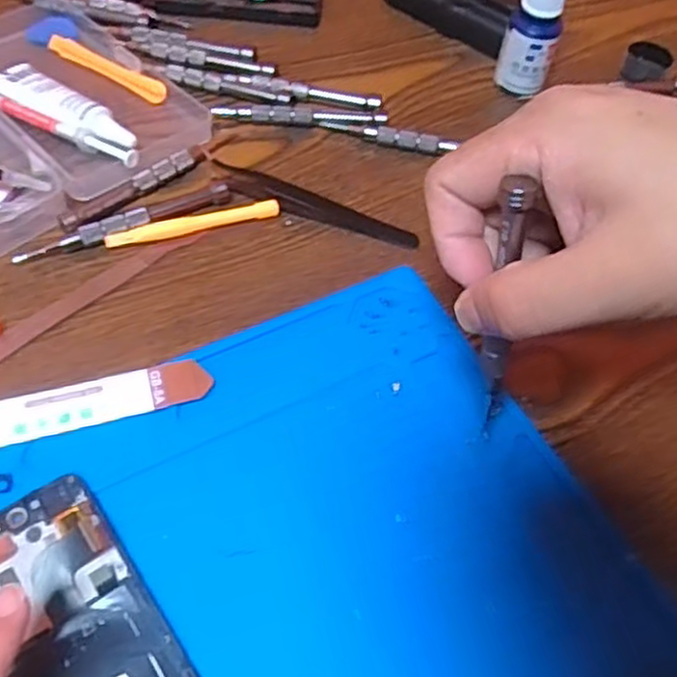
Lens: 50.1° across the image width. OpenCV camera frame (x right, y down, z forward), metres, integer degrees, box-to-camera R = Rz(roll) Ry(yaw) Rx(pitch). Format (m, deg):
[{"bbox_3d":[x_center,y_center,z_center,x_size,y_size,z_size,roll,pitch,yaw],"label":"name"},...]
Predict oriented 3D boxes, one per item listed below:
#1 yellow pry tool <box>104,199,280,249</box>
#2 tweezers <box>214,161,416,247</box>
[{"bbox_3d":[-0.070,-0.056,0.353,0.083,0.006,0.010,-15,58,-14],"label":"yellow pry tool"},{"bbox_3d":[-0.011,-0.066,0.361,0.104,0.012,0.012,17,56,7],"label":"tweezers"}]

